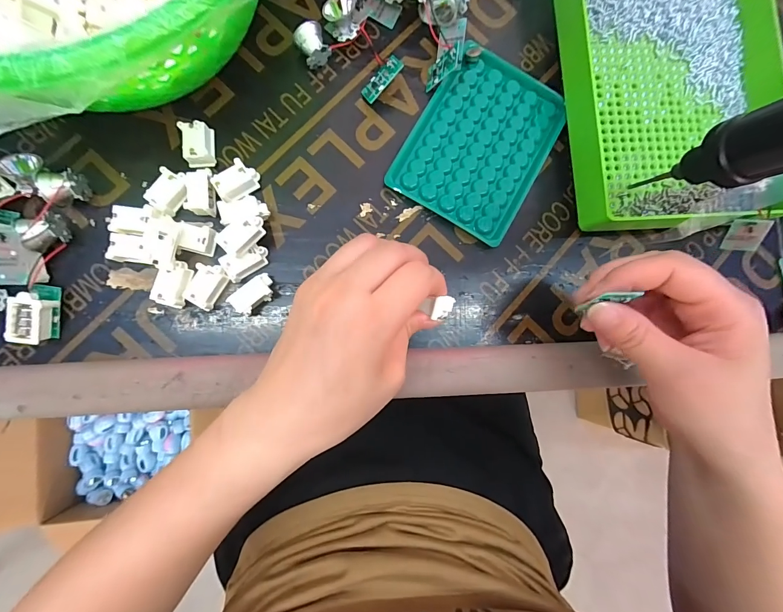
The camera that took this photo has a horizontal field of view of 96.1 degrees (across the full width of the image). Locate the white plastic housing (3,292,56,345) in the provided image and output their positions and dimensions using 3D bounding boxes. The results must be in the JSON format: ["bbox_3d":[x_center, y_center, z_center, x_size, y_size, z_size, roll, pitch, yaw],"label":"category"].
[{"bbox_3d":[-0.218,0.008,0.213,0.017,0.020,0.029,9,84,-5],"label":"white plastic housing"}]

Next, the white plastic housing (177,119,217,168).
[{"bbox_3d":[-0.129,-0.107,0.236,0.017,0.015,0.028,-5,86,-6],"label":"white plastic housing"}]

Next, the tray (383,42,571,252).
[{"bbox_3d":[0.066,-0.122,0.260,0.096,0.010,0.130,28,83,-3],"label":"tray"}]

